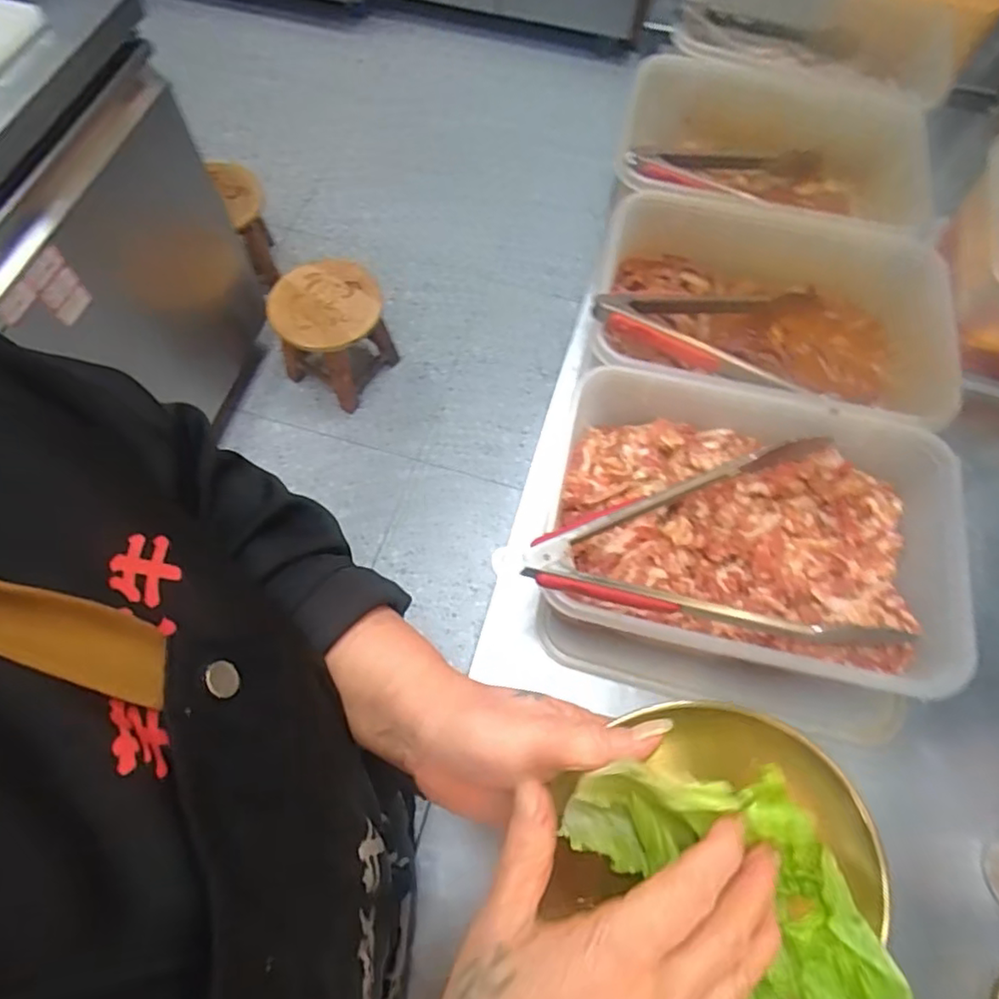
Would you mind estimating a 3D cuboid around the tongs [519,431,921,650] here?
[{"bbox_3d":[0.148,0.040,0.457,0.273,0.062,0.171,-7,66,-5],"label":"tongs"}]

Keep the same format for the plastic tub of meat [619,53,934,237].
[{"bbox_3d":[0.277,-0.355,0.669,0.286,0.103,0.215,11,66,3],"label":"plastic tub of meat"}]

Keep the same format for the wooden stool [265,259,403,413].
[{"bbox_3d":[-0.393,-0.394,1.476,0.215,0.250,0.236,1,66,-2],"label":"wooden stool"}]

